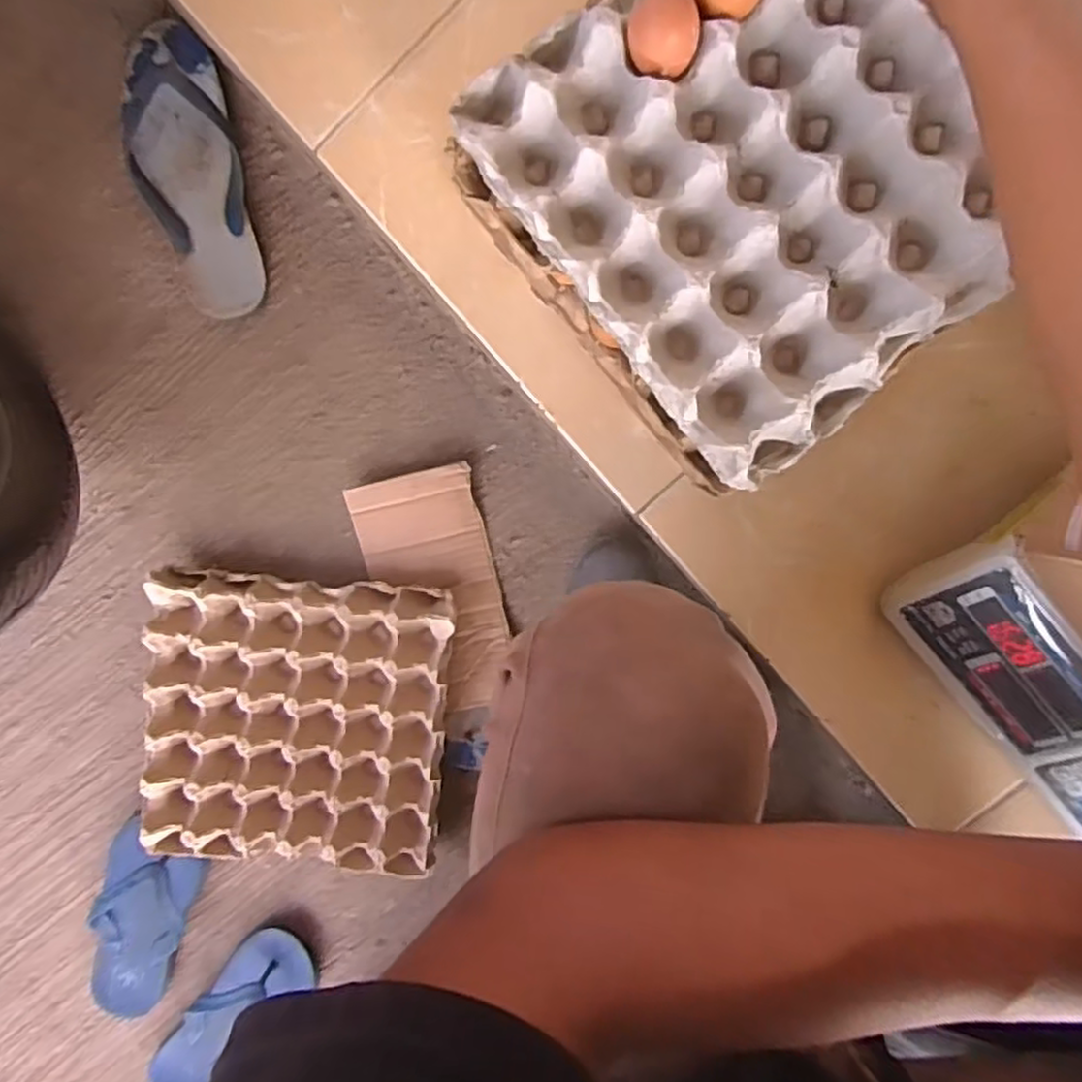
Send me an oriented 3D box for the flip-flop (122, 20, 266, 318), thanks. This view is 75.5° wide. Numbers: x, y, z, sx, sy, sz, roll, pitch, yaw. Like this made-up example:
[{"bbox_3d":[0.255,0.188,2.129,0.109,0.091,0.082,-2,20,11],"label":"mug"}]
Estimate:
[{"bbox_3d":[-0.338,-0.353,0.673,0.100,0.040,0.263,-11,96,3],"label":"flip-flop"}]

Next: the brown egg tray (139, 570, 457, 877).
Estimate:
[{"bbox_3d":[-0.250,0.191,0.730,0.303,0.047,0.304,4,97,1],"label":"brown egg tray"}]

